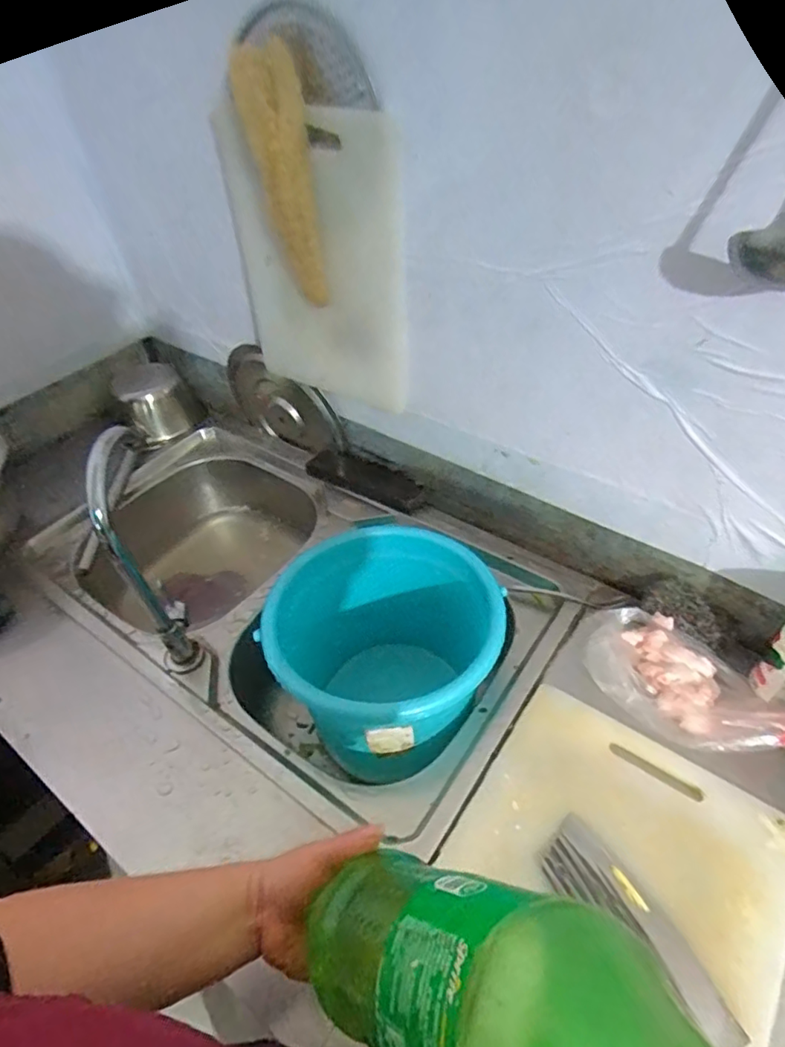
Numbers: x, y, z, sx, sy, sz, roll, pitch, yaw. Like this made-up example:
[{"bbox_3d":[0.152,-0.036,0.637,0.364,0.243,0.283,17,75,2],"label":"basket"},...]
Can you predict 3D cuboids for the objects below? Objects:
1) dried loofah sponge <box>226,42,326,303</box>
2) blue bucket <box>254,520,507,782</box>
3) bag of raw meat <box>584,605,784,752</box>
[{"bbox_3d":[-0.118,-0.364,0.667,0.068,0.336,0.060,-5,70,0],"label":"dried loofah sponge"},{"bbox_3d":[-0.003,0.173,0.769,0.277,0.248,0.269,-2,47,2],"label":"blue bucket"},{"bbox_3d":[0.326,0.171,0.635,0.224,0.055,0.137,27,54,26],"label":"bag of raw meat"}]

